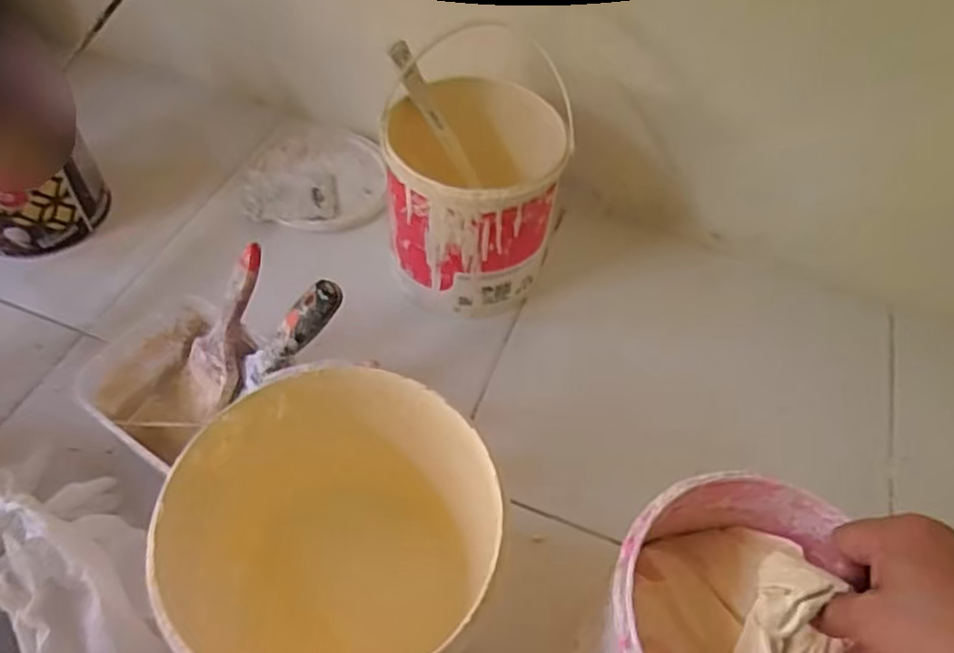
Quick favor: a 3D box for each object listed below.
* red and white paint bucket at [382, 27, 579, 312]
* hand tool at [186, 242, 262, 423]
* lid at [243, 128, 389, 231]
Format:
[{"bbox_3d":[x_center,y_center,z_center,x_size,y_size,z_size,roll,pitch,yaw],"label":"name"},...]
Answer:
[{"bbox_3d":[-0.002,-0.135,0.730,0.178,0.173,0.181,9,53,1],"label":"red and white paint bucket"},{"bbox_3d":[-0.226,0.003,0.616,0.065,0.168,0.023,27,17,14],"label":"hand tool"},{"bbox_3d":[-0.195,-0.193,0.855,0.164,0.015,0.185,3,53,-3],"label":"lid"}]

